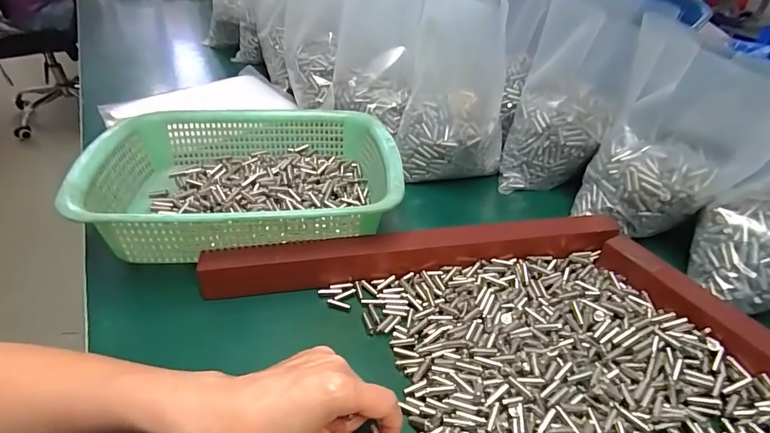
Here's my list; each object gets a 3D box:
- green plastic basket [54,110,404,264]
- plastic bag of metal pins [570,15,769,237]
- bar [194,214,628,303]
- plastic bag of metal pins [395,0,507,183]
[{"bbox_3d":[-0.136,-0.041,0.461,0.296,0.090,0.223,-5,38,-6],"label":"green plastic basket"},{"bbox_3d":[0.288,-0.077,0.432,0.127,0.173,0.100,16,41,20],"label":"plastic bag of metal pins"},{"bbox_3d":[0.033,0.030,0.409,0.393,0.035,0.034,-6,38,-7],"label":"bar"},{"bbox_3d":[0.093,-0.174,0.541,0.124,0.202,0.172,9,39,12],"label":"plastic bag of metal pins"}]

